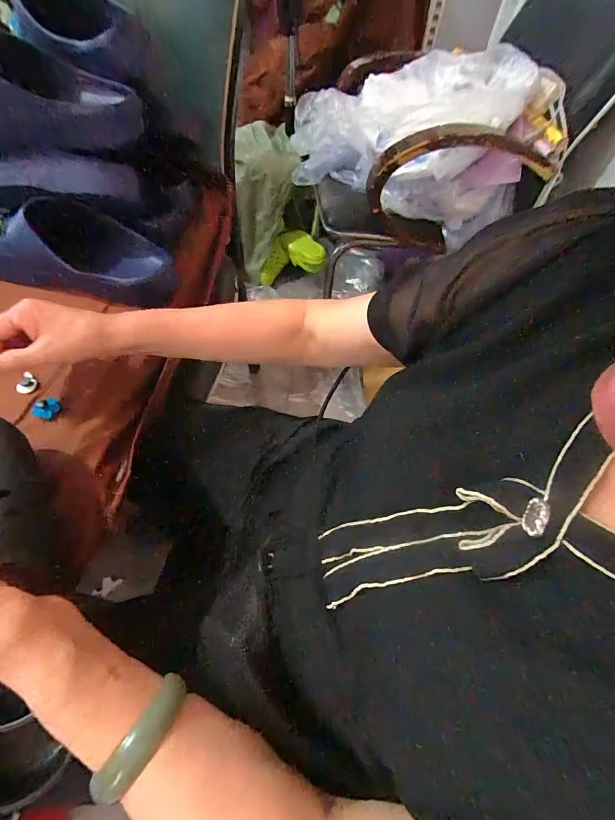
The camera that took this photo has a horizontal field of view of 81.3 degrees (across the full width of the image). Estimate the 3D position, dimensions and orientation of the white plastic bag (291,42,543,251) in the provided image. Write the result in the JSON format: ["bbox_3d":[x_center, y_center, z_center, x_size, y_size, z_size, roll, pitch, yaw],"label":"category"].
[{"bbox_3d":[0.255,-0.700,0.913,0.569,0.256,0.405,2,57,-3],"label":"white plastic bag"}]

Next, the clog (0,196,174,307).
[{"bbox_3d":[-0.343,-0.227,0.487,0.288,0.091,0.105,9,57,2],"label":"clog"}]

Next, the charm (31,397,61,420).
[{"bbox_3d":[-0.282,-0.002,0.386,0.023,0.008,0.025,2,57,-3],"label":"charm"}]

